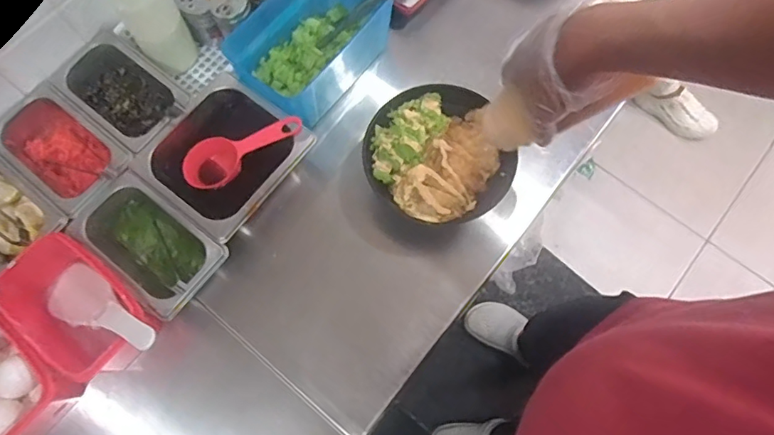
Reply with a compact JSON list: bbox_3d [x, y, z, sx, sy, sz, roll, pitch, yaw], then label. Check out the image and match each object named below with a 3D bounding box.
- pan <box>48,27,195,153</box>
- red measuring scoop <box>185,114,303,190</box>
[{"bbox_3d":[-0.339,-0.158,0.688,0.188,0.076,0.104,37,75,11],"label":"pan"},{"bbox_3d":[-0.179,-0.085,0.658,0.155,0.045,0.062,-27,73,6],"label":"red measuring scoop"}]

